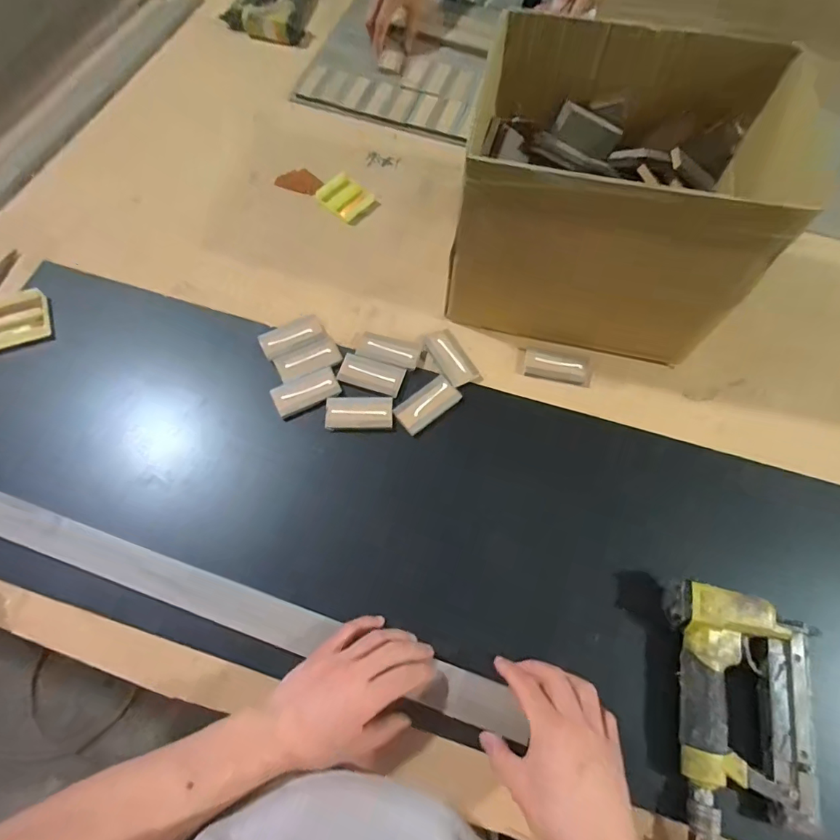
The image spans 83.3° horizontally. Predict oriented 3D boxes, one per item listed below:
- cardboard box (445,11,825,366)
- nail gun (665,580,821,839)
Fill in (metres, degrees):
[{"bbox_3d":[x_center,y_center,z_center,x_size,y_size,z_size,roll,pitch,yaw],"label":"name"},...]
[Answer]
[{"bbox_3d":[0.210,-0.254,0.584,0.322,0.206,0.266,15,66,5],"label":"cardboard box"},{"bbox_3d":[0.303,0.282,0.443,0.135,0.041,0.234,6,66,1],"label":"nail gun"}]

